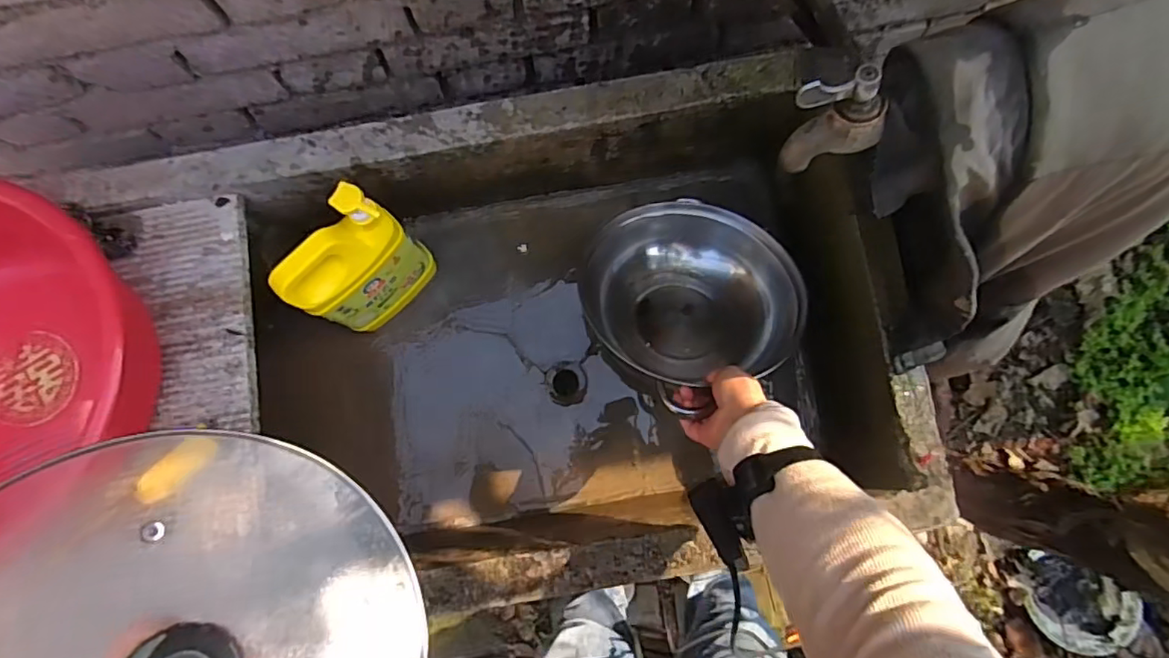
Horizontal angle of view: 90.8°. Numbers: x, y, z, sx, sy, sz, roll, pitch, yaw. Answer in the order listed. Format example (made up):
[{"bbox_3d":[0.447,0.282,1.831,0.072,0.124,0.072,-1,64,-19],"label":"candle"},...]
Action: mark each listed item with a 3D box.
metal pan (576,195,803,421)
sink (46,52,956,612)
[{"bbox_3d":[0.135,-0.036,0.731,0.230,0.112,0.245,0,82,3],"label":"metal pan"},{"bbox_3d":[-0.074,0.025,0.707,0.807,0.249,0.507,-9,81,2],"label":"sink"}]

